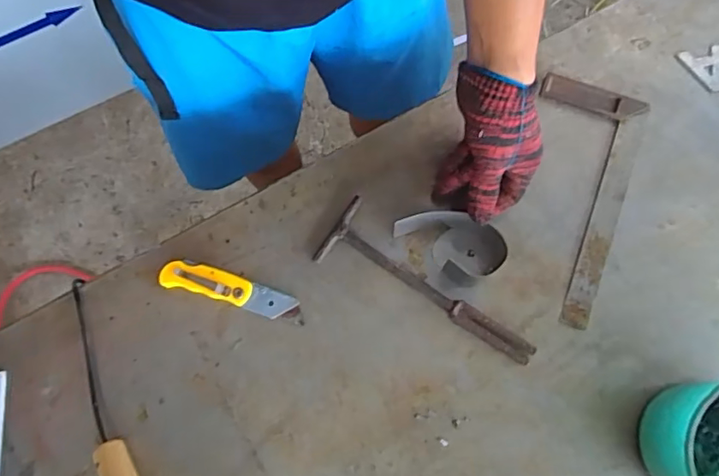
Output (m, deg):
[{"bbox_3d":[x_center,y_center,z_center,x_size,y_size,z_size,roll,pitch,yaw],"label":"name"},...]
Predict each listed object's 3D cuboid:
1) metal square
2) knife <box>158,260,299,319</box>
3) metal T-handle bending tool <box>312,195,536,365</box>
[{"bbox_3d":[0.213,-0.046,0.539,0.107,0.008,0.252,19,76,7],"label":"metal square"},{"bbox_3d":[-0.129,0.049,0.519,0.134,0.014,0.030,16,76,6],"label":"knife"},{"bbox_3d":[0.069,0.046,0.517,0.224,0.011,0.071,31,78,9],"label":"metal T-handle bending tool"}]

